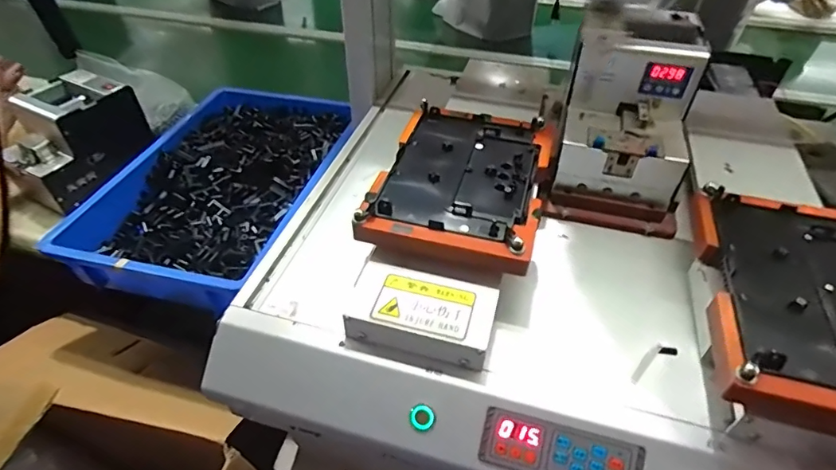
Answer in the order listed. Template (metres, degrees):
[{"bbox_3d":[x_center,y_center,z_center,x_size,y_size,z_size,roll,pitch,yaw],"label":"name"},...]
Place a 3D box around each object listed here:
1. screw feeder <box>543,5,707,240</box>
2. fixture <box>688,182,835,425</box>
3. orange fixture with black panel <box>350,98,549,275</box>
[{"bbox_3d":[0.228,-0.138,0.540,0.137,0.159,0.212,11,45,11],"label":"screw feeder"},{"bbox_3d":[0.306,0.049,0.377,0.160,0.030,0.210,13,45,13],"label":"fixture"},{"bbox_3d":[0.046,-0.056,0.484,0.157,0.026,0.217,12,45,12],"label":"orange fixture with black panel"}]

